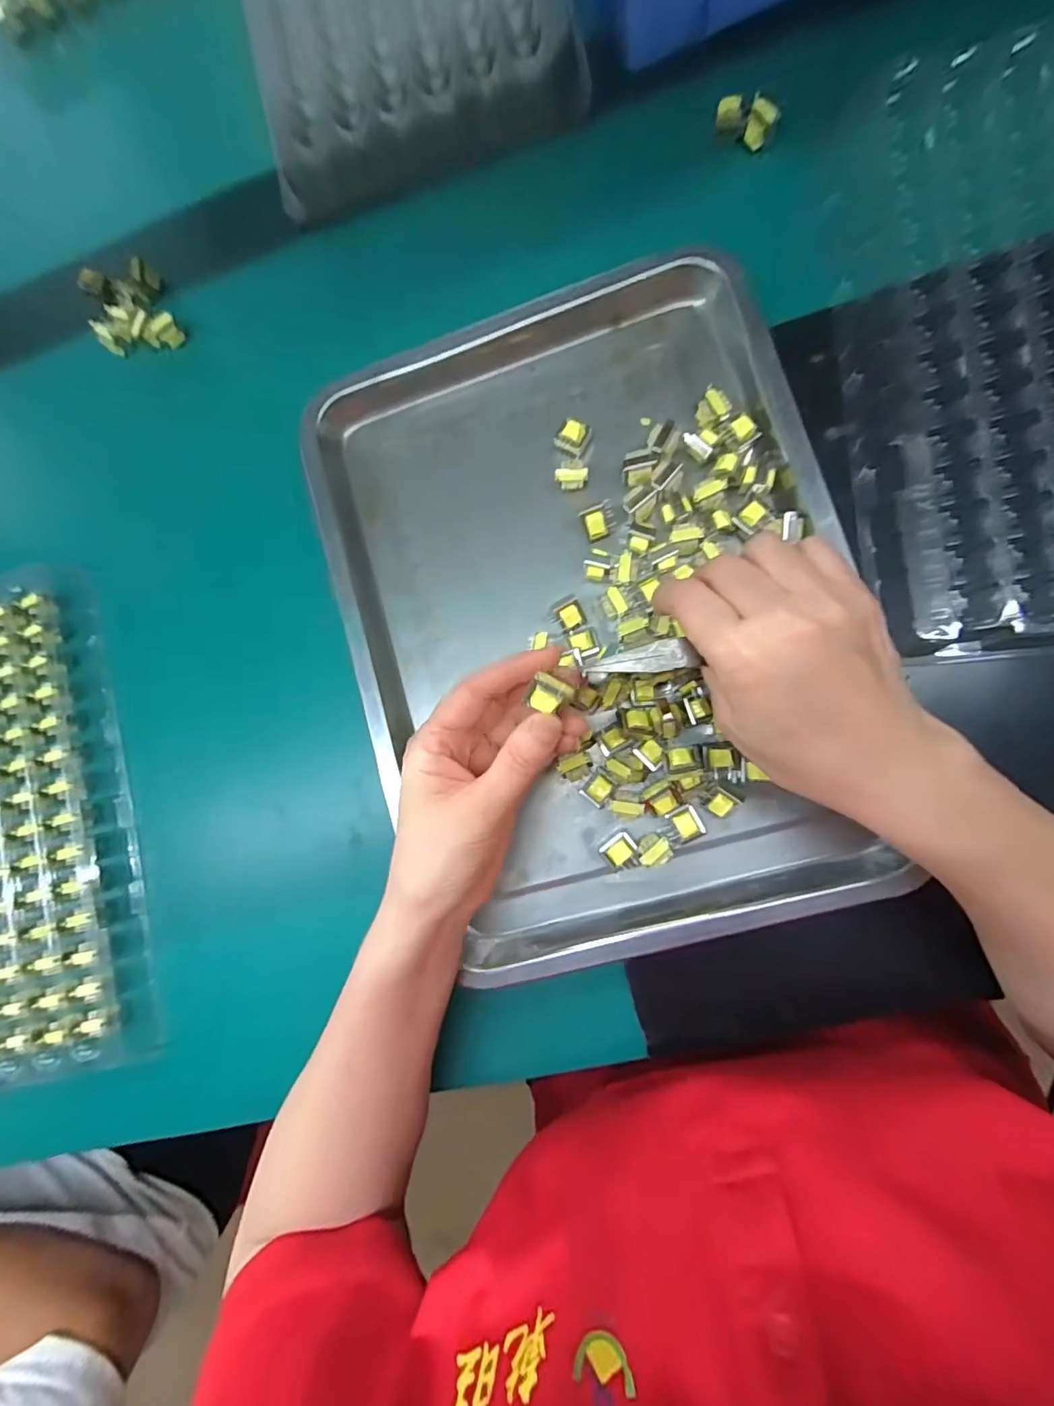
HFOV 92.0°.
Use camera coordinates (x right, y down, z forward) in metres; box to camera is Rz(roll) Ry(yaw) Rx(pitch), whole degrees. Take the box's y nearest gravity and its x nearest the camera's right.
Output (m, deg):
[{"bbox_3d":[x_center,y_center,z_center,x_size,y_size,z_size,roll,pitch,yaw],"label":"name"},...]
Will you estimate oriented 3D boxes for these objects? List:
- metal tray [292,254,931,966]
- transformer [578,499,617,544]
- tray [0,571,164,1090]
[{"bbox_3d":[0.034,-0.054,0.303,0.276,0.022,0.391,-16,84,7],"label":"metal tray"},{"bbox_3d":[0.044,-0.109,0.311,0.019,0.018,0.017,-22,83,6],"label":"transformer"},{"bbox_3d":[-0.388,0.096,0.358,0.229,0.022,0.327,-19,83,7],"label":"tray"}]

